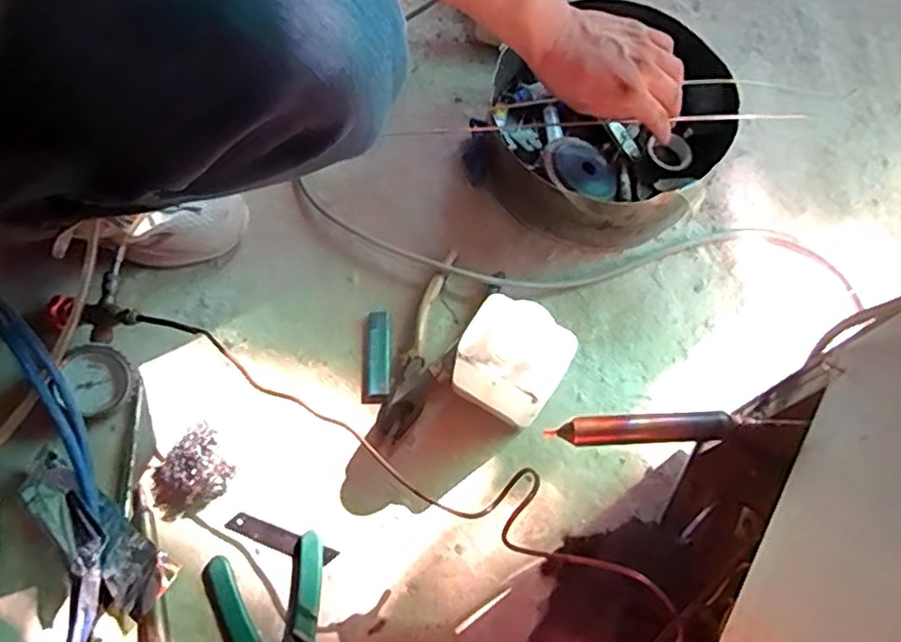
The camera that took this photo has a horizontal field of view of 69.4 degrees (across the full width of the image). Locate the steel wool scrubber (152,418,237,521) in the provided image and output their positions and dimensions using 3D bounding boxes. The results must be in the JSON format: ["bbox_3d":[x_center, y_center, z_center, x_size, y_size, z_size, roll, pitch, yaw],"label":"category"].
[{"bbox_3d":[-0.230,0.131,0.565,0.073,0.033,0.061,-32,73,-14],"label":"steel wool scrubber"}]

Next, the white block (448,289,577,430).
[{"bbox_3d":[0.049,0.037,0.547,0.089,0.148,0.061,31,71,10],"label":"white block"}]

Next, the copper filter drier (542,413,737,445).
[{"bbox_3d":[0.117,0.067,0.404,0.109,0.020,0.016,0,69,-2],"label":"copper filter drier"}]

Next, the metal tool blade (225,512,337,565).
[{"bbox_3d":[-0.145,0.188,0.558,0.099,0.004,0.017,17,74,13],"label":"metal tool blade"}]

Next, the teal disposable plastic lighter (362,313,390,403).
[{"bbox_3d":[-0.069,0.033,0.615,0.024,0.019,0.090,2,68,-2],"label":"teal disposable plastic lighter"}]

